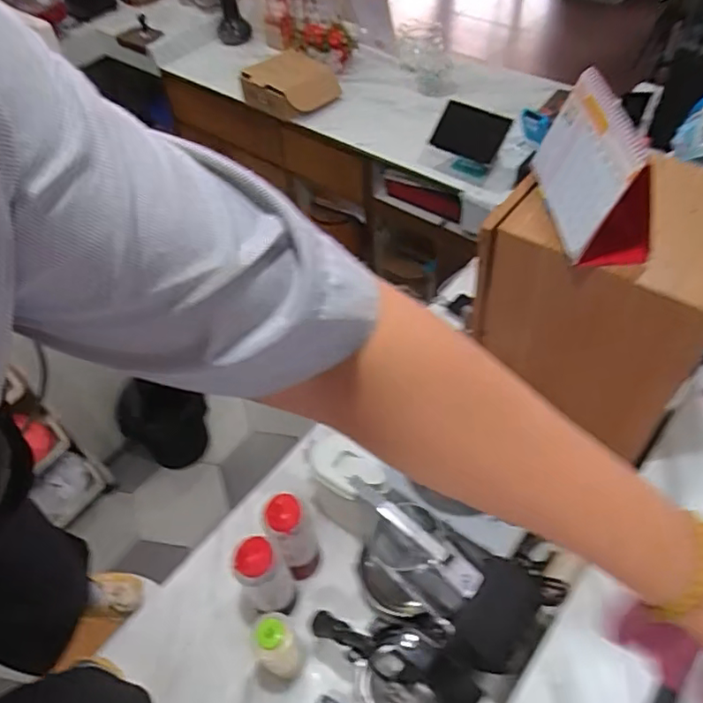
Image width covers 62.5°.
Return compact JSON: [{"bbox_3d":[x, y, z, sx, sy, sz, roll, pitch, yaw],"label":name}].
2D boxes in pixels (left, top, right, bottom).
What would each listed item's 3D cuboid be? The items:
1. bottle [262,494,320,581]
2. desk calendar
[{"bbox_3d":[-0.093,0.312,0.951,0.066,0.213,0.064,-3,51,3],"label":"bottle"},{"bbox_3d":[0.315,-0.241,0.758,0.087,0.142,0.239,-4,51,2],"label":"desk calendar"}]

